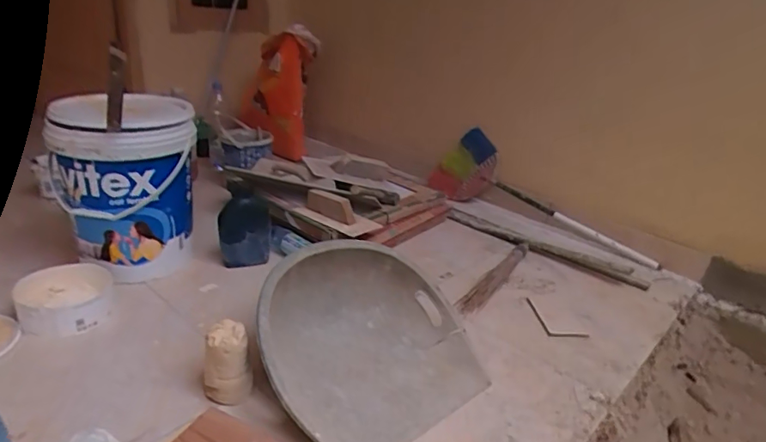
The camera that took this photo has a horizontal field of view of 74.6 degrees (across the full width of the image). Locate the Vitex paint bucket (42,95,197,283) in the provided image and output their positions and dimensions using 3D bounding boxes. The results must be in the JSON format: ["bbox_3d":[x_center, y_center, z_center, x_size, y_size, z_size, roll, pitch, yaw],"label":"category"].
[{"bbox_3d":[-0.592,-0.093,1.196,0.305,0.403,0.258,-6,26,-25],"label":"Vitex paint bucket"}]

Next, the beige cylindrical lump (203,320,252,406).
[{"bbox_3d":[-0.279,0.250,0.887,0.069,0.140,0.069,5,24,-2],"label":"beige cylindrical lump"}]

